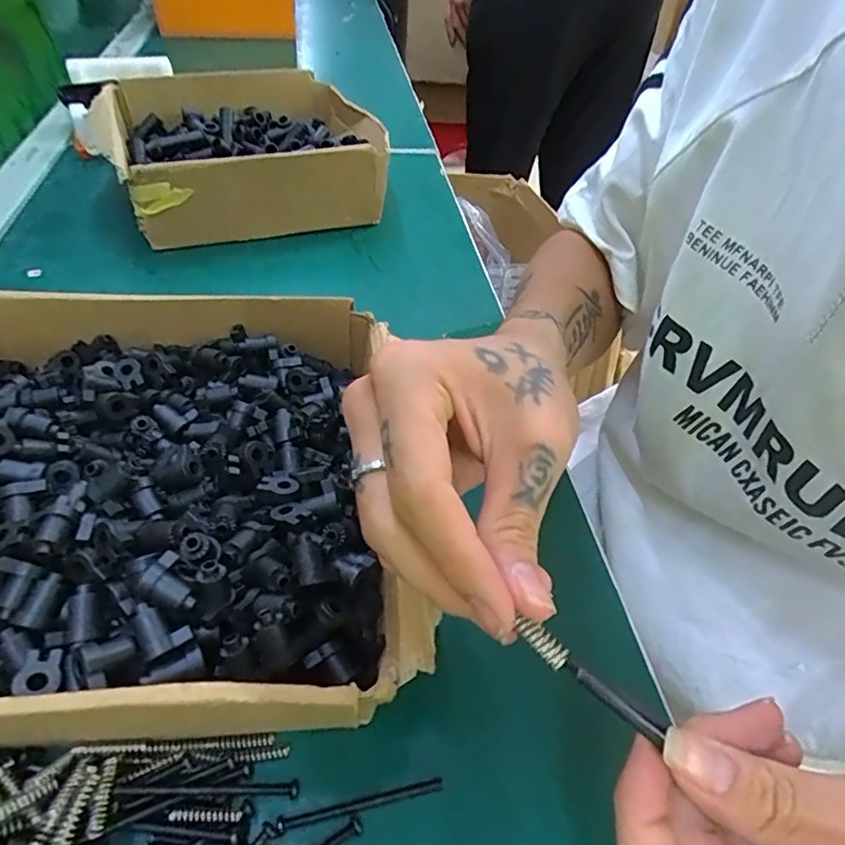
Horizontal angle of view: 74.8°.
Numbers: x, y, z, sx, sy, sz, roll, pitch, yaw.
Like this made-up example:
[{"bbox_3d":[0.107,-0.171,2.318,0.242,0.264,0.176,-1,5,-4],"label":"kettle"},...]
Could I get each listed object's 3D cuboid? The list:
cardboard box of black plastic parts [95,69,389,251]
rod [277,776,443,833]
[{"bbox_3d":[-0.165,-0.259,0.523,0.238,0.073,0.233,-12,49,-14],"label":"cardboard box of black plastic parts"},{"bbox_3d":[-0.023,0.143,0.207,0.062,0.005,0.005,-7,48,-10],"label":"rod"}]

